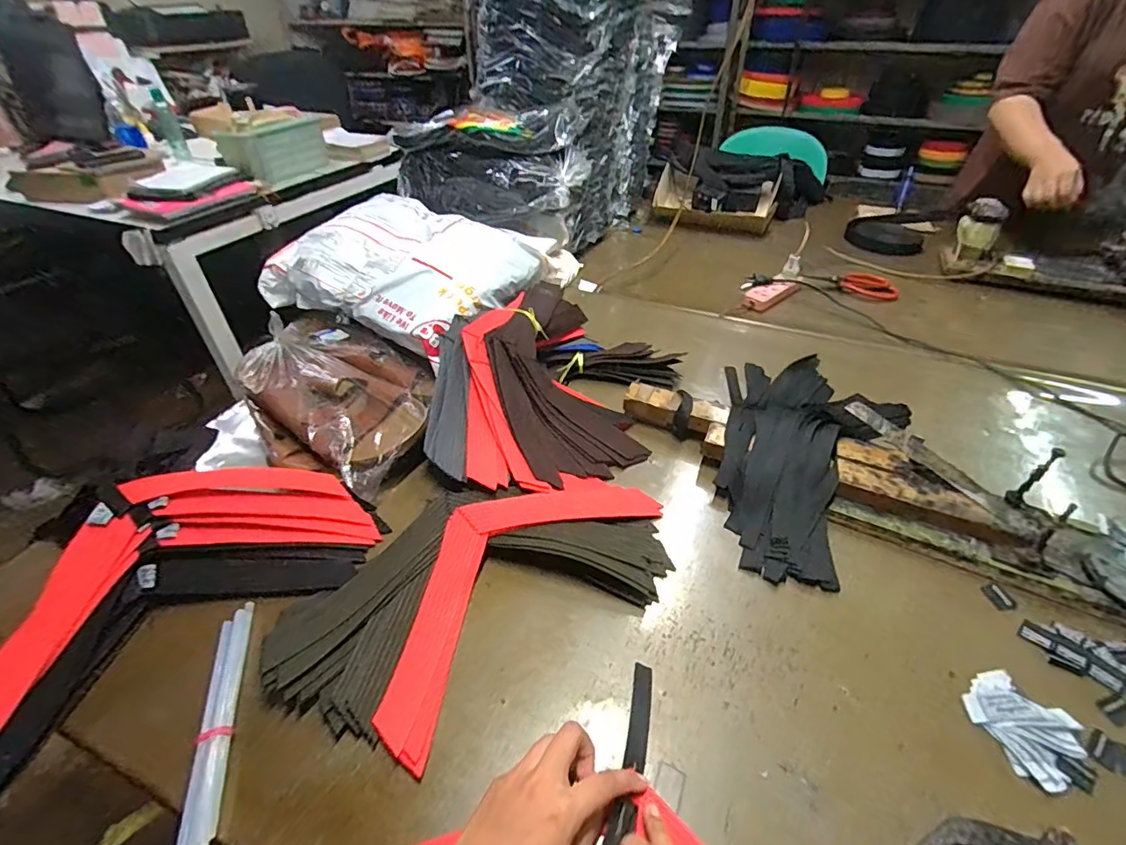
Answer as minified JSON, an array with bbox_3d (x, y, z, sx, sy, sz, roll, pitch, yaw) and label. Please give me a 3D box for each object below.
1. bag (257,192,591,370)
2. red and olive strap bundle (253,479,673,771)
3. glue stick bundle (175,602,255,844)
[{"bbox_3d":[-0.205,-0.242,0.739,0.315,0.095,0.303,18,44,21],"label":"bag"},{"bbox_3d":[-0.067,0.146,0.480,0.368,0.047,0.183,-26,46,-26],"label":"red and olive strap bundle"},{"bbox_3d":[-0.268,0.227,0.397,0.023,0.017,0.190,-12,42,-12],"label":"glue stick bundle"}]

